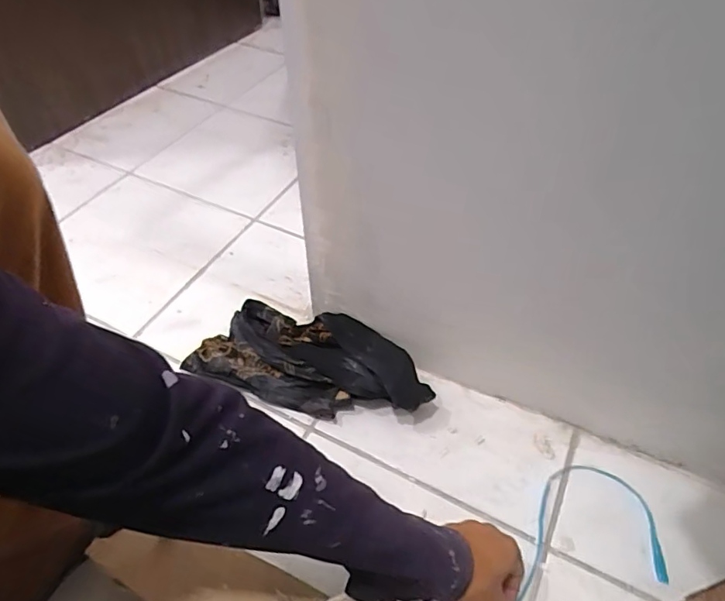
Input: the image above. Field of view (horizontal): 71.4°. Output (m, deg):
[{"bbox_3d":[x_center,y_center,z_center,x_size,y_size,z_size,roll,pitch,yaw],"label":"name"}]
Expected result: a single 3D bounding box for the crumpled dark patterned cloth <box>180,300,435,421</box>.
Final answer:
[{"bbox_3d":[-0.058,0.084,0.667,0.300,0.069,0.134,20,51,17],"label":"crumpled dark patterned cloth"}]

